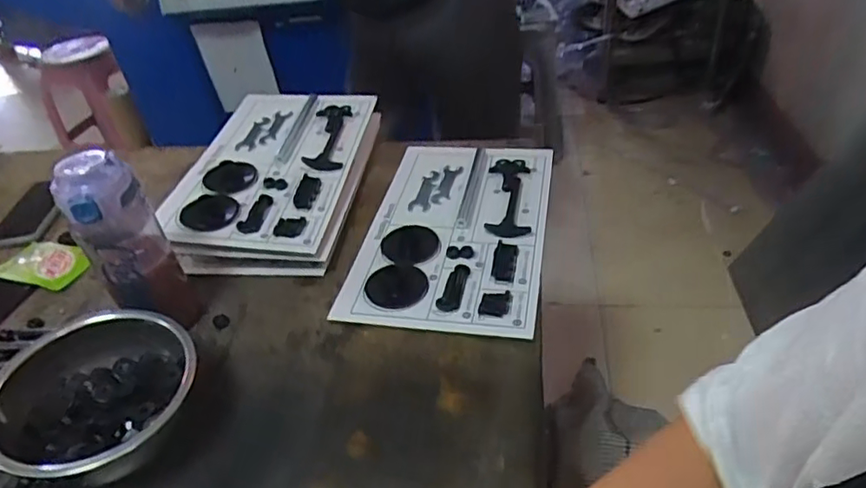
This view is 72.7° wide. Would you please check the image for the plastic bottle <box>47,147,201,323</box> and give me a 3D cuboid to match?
[{"bbox_3d":[-0.310,0.009,0.610,0.073,0.209,0.074,-29,43,-25],"label":"plastic bottle"}]

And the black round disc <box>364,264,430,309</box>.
[{"bbox_3d":[-0.042,0.047,0.679,0.070,0.004,0.066,-4,39,3],"label":"black round disc"}]

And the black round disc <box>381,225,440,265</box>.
[{"bbox_3d":[-0.029,-0.002,0.730,0.070,0.004,0.073,-4,39,3],"label":"black round disc"}]

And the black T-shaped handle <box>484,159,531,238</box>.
[{"bbox_3d":[0.102,-0.069,0.789,0.055,0.010,0.177,0,39,9],"label":"black T-shaped handle"}]

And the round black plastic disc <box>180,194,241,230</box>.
[{"bbox_3d":[-0.281,-0.040,0.739,0.066,0.013,0.065,-4,39,3],"label":"round black plastic disc"}]

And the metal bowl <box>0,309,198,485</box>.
[{"bbox_3d":[-0.312,0.143,0.548,0.171,0.084,0.172,-4,39,3],"label":"metal bowl"}]

